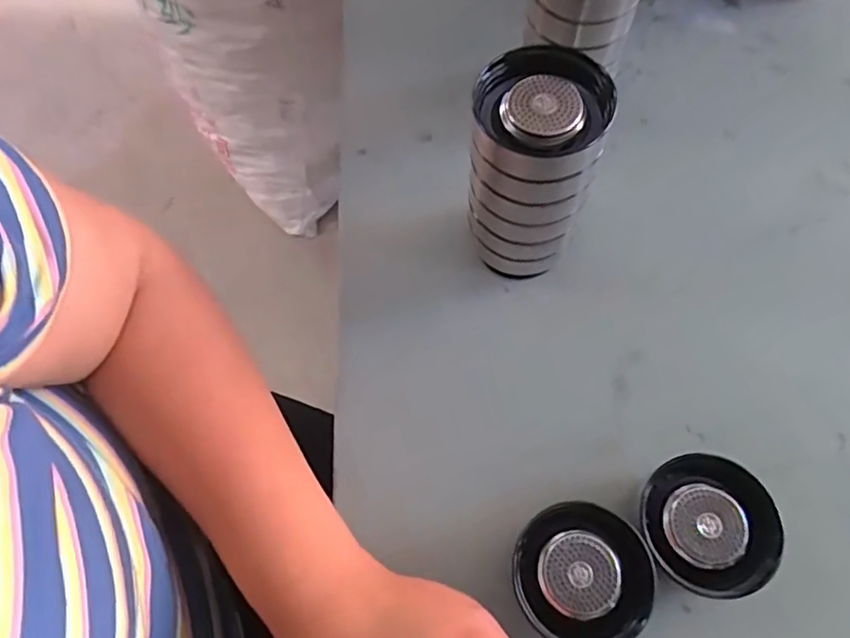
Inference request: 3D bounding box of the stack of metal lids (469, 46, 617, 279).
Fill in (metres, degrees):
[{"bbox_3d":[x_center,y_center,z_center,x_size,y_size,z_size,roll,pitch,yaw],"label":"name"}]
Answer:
[{"bbox_3d":[0.058,-0.079,0.334,0.065,0.134,0.068,1,67,4],"label":"stack of metal lids"}]

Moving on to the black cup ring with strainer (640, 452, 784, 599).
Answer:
[{"bbox_3d":[0.145,0.108,0.307,0.063,0.030,0.065,-1,67,3],"label":"black cup ring with strainer"}]

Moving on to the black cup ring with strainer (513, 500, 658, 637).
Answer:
[{"bbox_3d":[0.079,0.132,0.304,0.062,0.031,0.067,-1,67,3],"label":"black cup ring with strainer"}]

